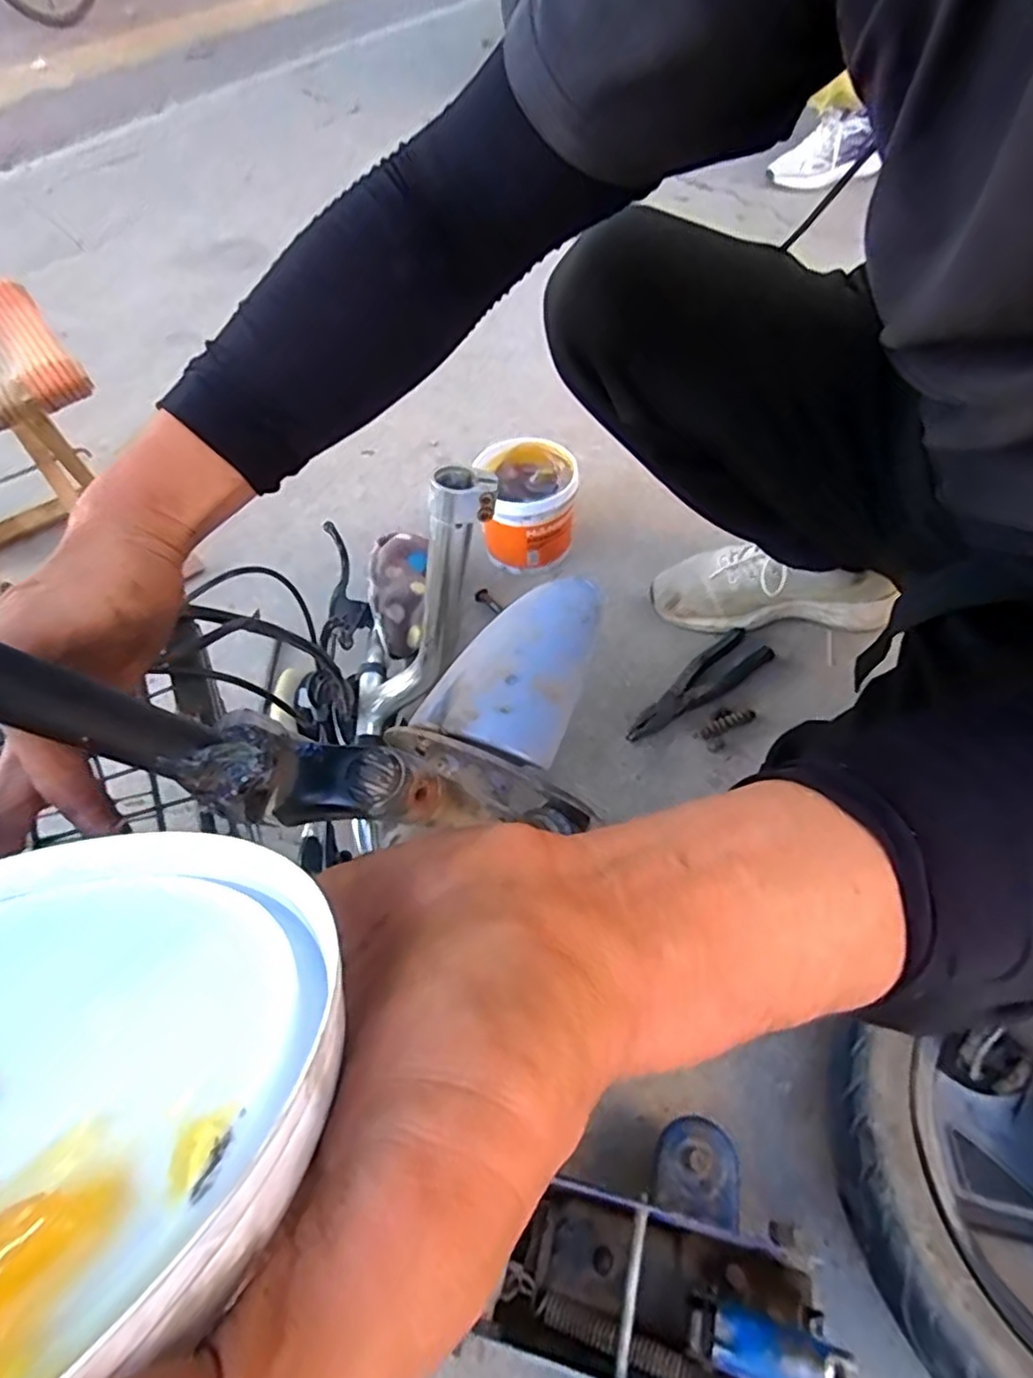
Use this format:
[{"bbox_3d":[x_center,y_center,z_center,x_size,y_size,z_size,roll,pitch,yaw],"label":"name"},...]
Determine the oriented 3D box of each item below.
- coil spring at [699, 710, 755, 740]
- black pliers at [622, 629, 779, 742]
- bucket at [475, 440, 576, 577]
[{"bbox_3d":[0.217,0.035,0.684,0.058,0.012,0.016,-18,57,-8],"label":"coil spring"},{"bbox_3d":[0.192,-0.002,0.712,0.186,0.019,0.050,-33,61,-18],"label":"black pliers"},{"bbox_3d":[0.015,-0.219,0.810,0.109,0.122,0.116,-15,57,-8],"label":"bucket"}]

